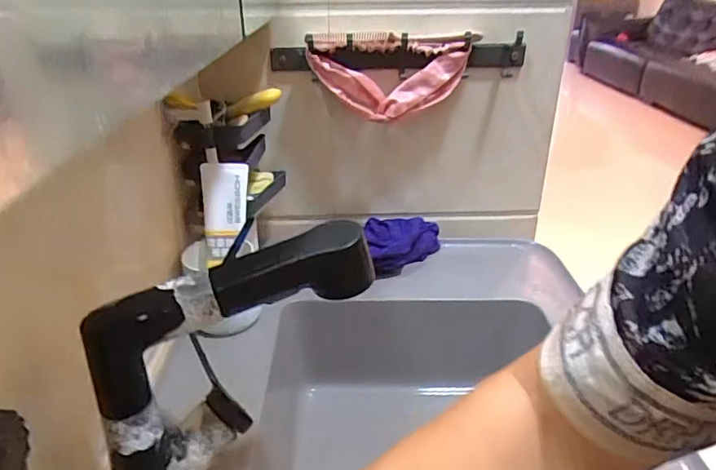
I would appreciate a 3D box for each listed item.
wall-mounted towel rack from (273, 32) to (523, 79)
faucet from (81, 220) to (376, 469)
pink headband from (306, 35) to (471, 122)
[{"bbox_3d":[0.055,-0.237,0.699,0.345,0.049,0.044,1,27,1],"label":"wall-mounted towel rack"},{"bbox_3d":[-0.088,0.105,0.393,0.194,0.213,0.054,-11,29,-21],"label":"faucet"},{"bbox_3d":[0.038,-0.209,0.694,0.203,0.099,0.033,3,28,7],"label":"pink headband"}]

